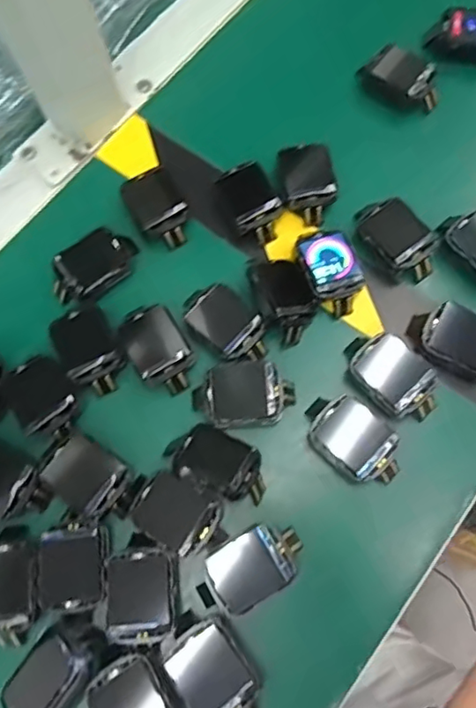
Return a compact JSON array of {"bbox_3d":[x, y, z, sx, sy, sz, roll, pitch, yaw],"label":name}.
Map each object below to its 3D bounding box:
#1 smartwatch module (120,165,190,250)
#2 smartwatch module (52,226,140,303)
[{"bbox_3d":[-0.047,-0.089,0.339,0.032,0.013,0.055,-28,73,-7],"label":"smartwatch module"},{"bbox_3d":[-0.083,-0.051,0.324,0.050,0.012,0.030,-39,75,-10],"label":"smartwatch module"}]

